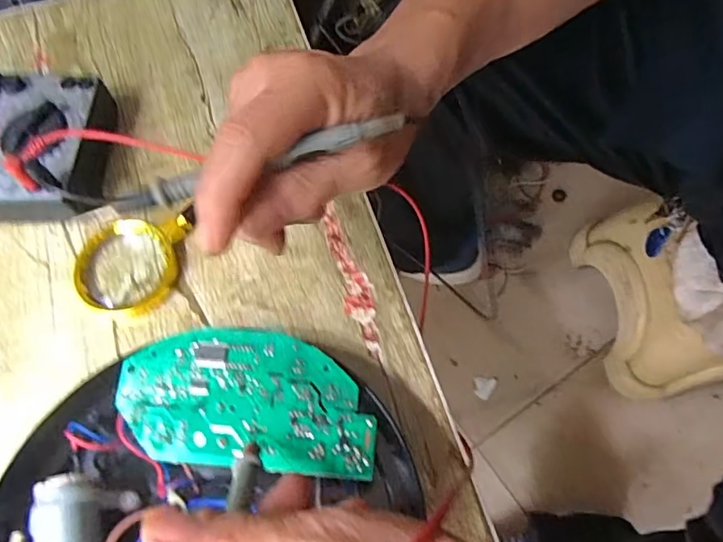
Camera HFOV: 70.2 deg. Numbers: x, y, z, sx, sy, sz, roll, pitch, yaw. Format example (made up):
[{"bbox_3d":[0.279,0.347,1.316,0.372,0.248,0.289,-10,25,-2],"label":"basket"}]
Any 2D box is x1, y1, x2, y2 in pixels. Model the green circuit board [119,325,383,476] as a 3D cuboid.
[{"bbox_3d":[-0.064,0.070,0.289,0.142,0.012,0.073,5,66,2],"label":"green circuit board"}]

